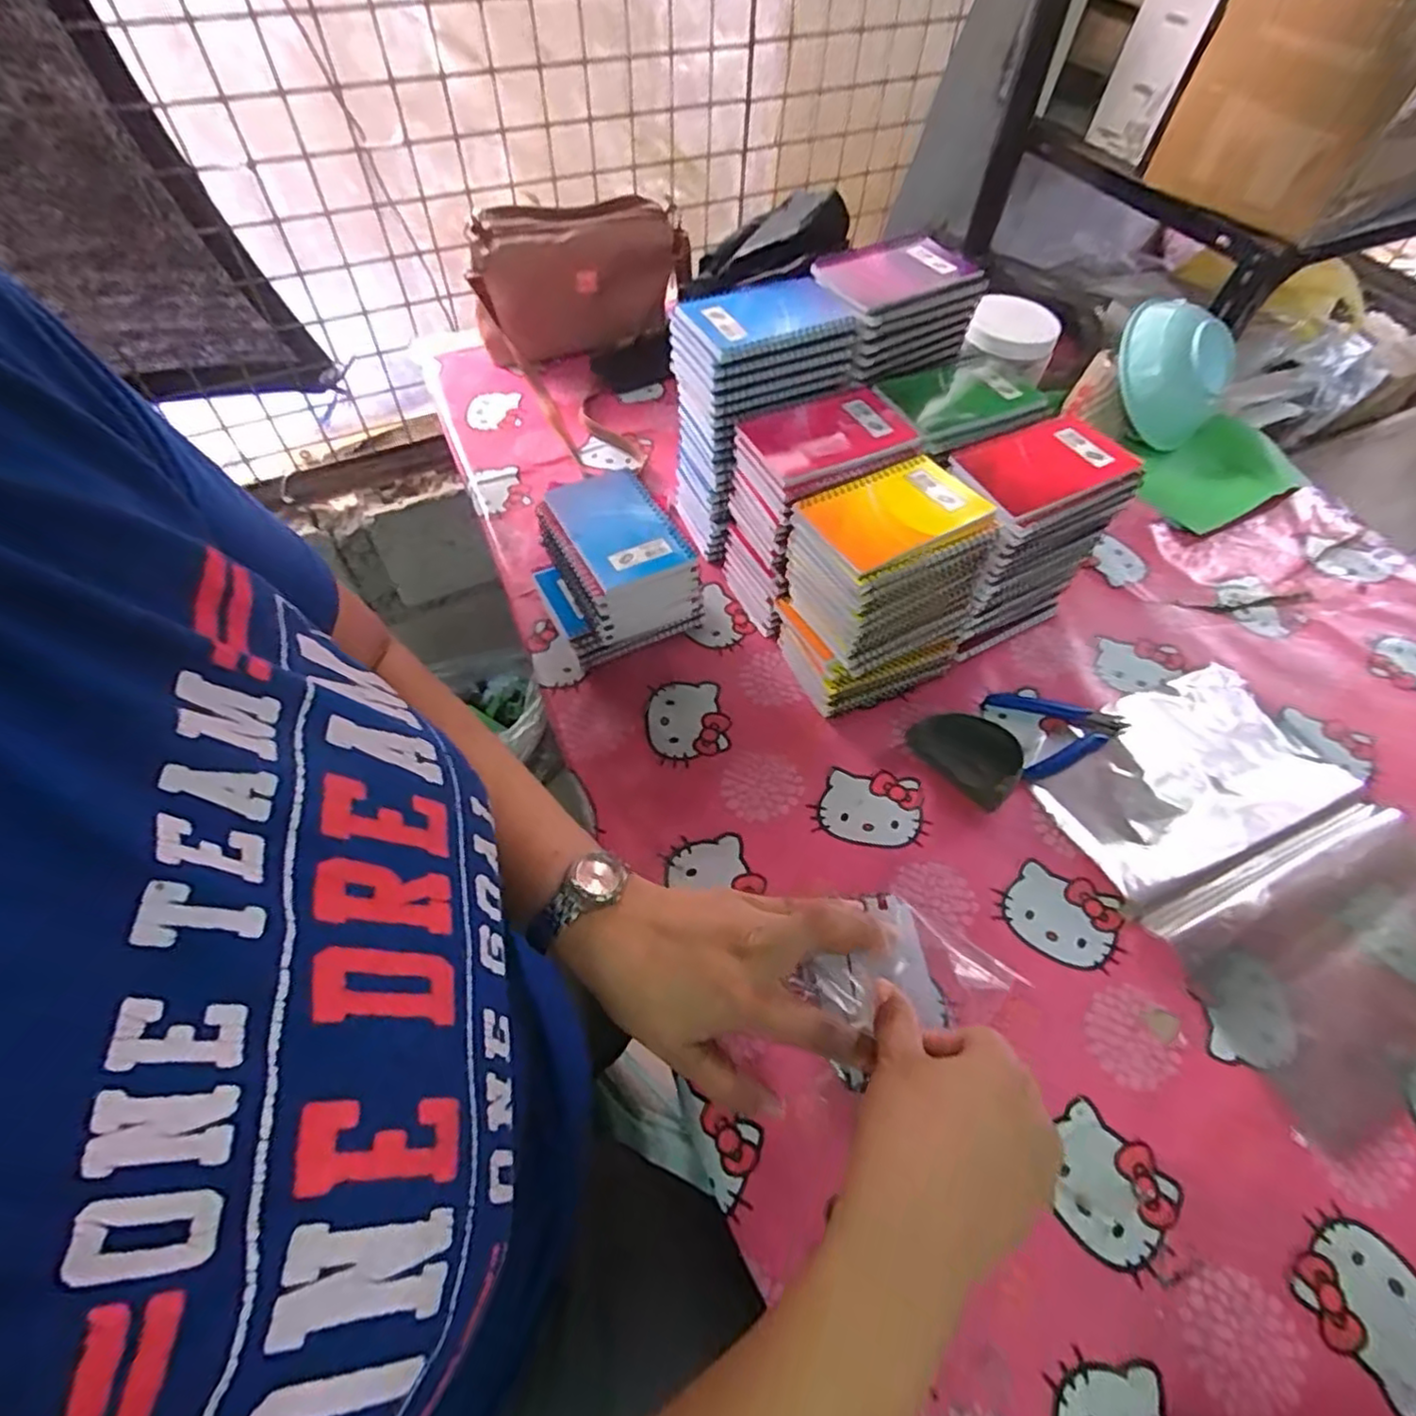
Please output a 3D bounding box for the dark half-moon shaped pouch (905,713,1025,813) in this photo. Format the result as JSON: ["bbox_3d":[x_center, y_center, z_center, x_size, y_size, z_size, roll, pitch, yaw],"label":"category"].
[{"bbox_3d":[0.219,0.038,0.566,0.063,0.028,0.089,-33,63,-22],"label":"dark half-moon shaped pouch"}]

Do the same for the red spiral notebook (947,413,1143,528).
[{"bbox_3d":[0.270,-0.198,0.547,0.135,0.014,0.090,-23,60,-17],"label":"red spiral notebook"}]

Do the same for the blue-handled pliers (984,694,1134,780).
[{"bbox_3d":[0.314,0.016,0.600,0.107,0.007,0.086,-10,57,-9],"label":"blue-handled pliers"}]

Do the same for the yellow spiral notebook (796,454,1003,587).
[{"bbox_3d":[0.141,-0.147,0.506,0.132,0.008,0.094,-27,61,-19],"label":"yellow spiral notebook"}]

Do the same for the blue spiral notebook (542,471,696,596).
[{"bbox_3d":[-0.077,-0.154,0.569,0.084,0.008,0.129,-25,60,-18],"label":"blue spiral notebook"}]

